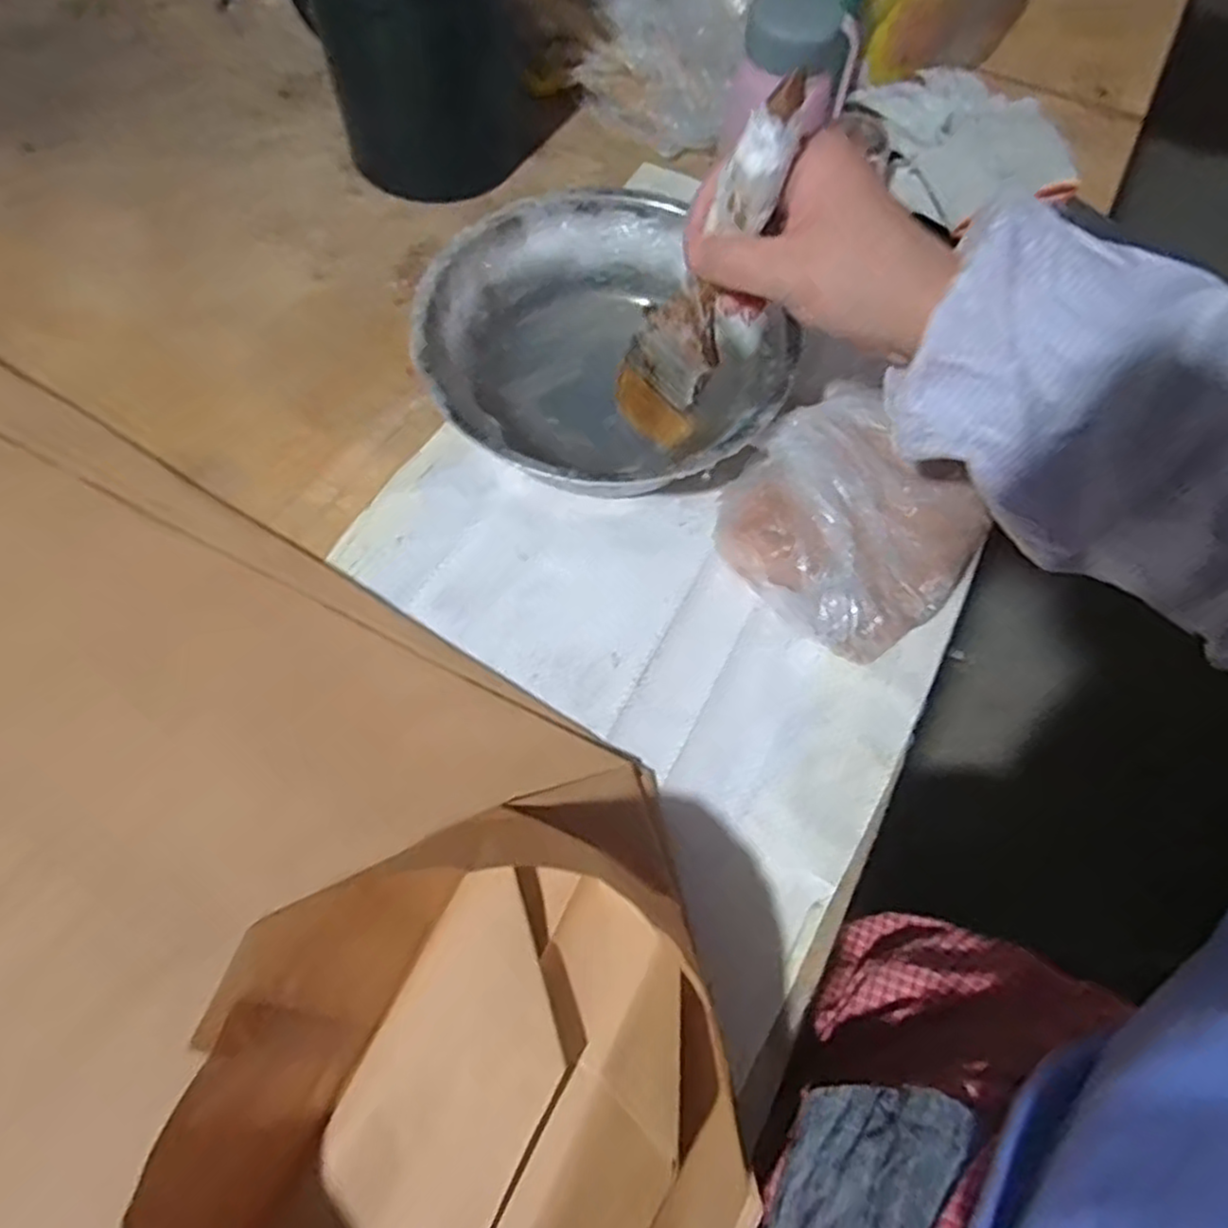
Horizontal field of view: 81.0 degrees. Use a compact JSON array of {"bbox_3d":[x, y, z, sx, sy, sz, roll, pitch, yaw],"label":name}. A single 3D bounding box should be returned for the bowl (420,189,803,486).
[{"bbox_3d":[-0.005,-0.169,0.477,0.233,0.072,0.227,1,65,-2],"label":"bowl"}]

